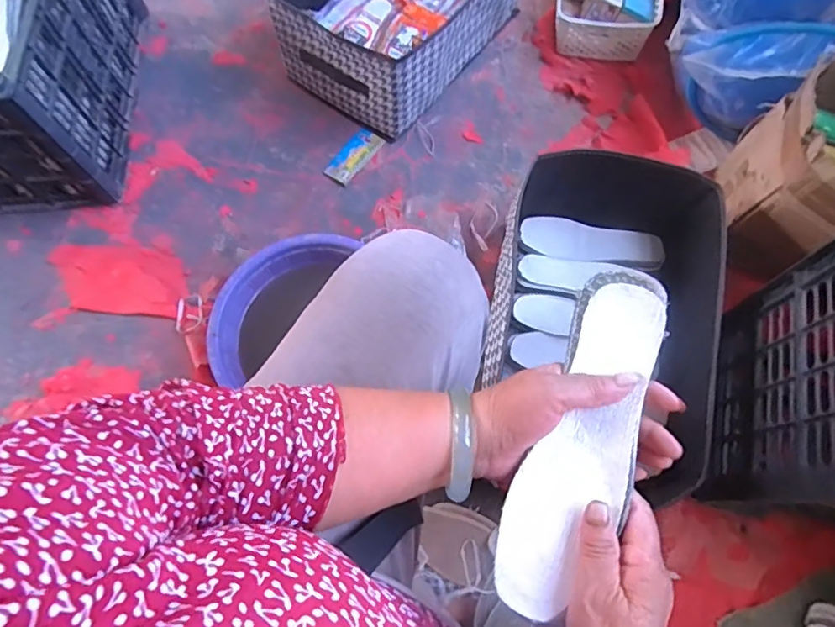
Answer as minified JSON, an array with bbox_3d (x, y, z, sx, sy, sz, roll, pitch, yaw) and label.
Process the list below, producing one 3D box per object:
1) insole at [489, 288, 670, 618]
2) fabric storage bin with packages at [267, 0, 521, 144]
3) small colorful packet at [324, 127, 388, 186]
[{"bbox_3d":[0.110,0.085,0.345,0.061,0.020,0.214,23,83,7],"label":"insole"},{"bbox_3d":[-0.036,-0.593,1.003,0.333,0.189,0.443,34,74,12],"label":"fabric storage bin with packages"},{"bbox_3d":[-0.119,-0.292,0.988,0.059,0.010,0.122,34,74,12],"label":"small colorful packet"}]

